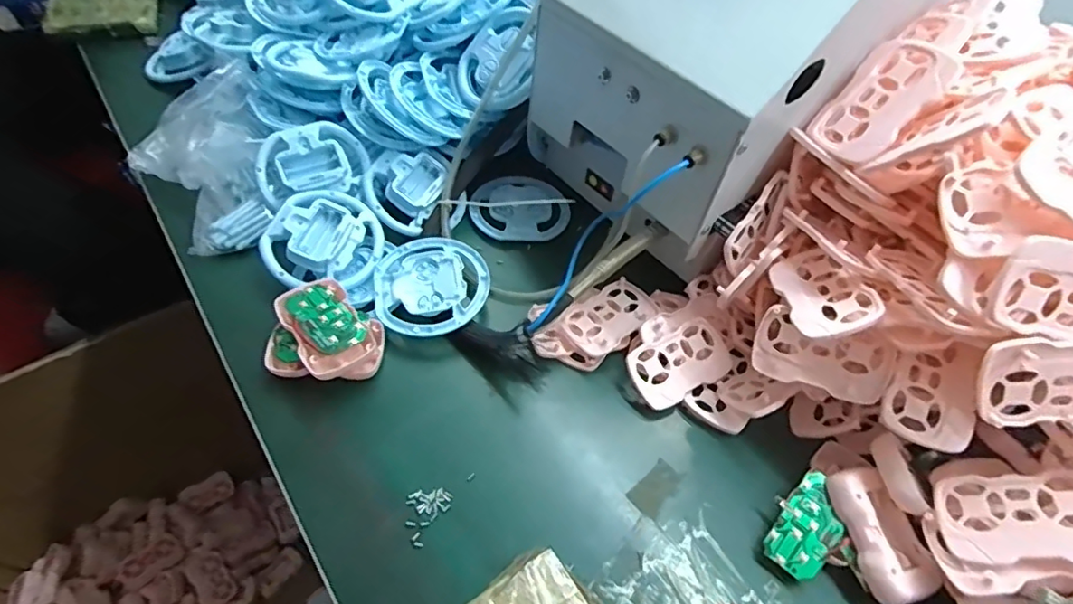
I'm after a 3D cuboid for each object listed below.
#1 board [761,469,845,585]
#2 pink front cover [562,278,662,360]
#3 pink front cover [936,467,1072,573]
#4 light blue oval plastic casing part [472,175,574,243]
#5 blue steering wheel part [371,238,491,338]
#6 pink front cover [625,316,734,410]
[{"bbox_3d":[0.193,0.158,0.387,0.038,0.004,0.072,35,70,25],"label":"board"},{"bbox_3d":[0.067,0.012,0.485,0.086,0.010,0.049,-33,62,-27],"label":"pink front cover"},{"bbox_3d":[0.296,0.131,0.330,0.085,0.009,0.057,-17,41,33],"label":"pink front cover"},{"bbox_3d":[-0.019,-0.099,0.579,0.098,0.015,0.095,-11,54,-13],"label":"light blue oval plastic casing part"},{"bbox_3d":[-0.091,-0.016,0.483,0.096,0.013,0.104,-3,53,-8],"label":"blue steering wheel part"},{"bbox_3d":[0.119,0.052,0.461,0.086,0.013,0.052,-25,76,-15],"label":"pink front cover"}]

